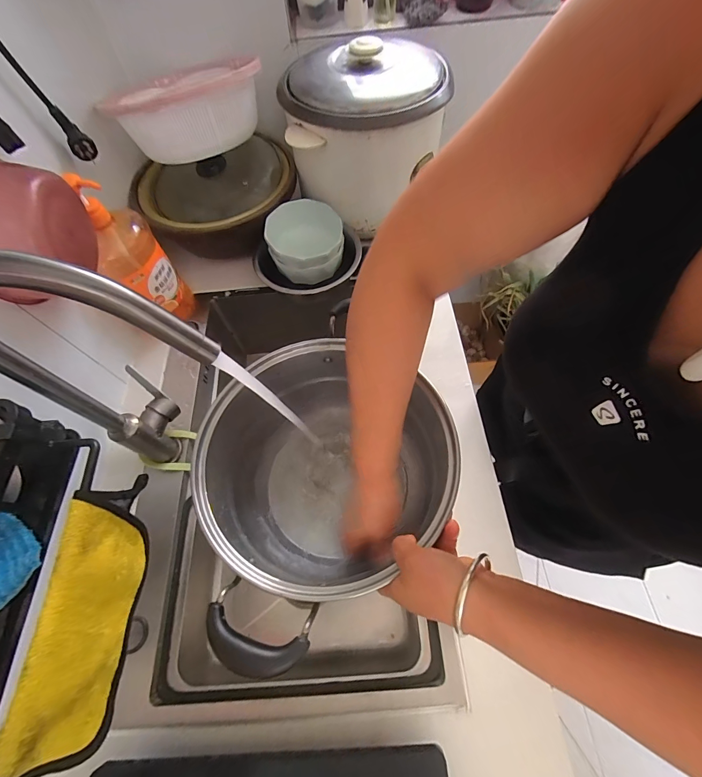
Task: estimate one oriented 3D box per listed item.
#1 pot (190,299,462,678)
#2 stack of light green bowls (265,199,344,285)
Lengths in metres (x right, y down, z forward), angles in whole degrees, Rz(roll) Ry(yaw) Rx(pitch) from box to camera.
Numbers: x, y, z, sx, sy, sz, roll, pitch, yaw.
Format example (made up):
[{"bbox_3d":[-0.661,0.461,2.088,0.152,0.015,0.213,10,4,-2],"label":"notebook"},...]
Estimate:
[{"bbox_3d":[-0.044,0.107,0.440,0.292,0.194,0.275,-41,68,-17],"label":"pot"},{"bbox_3d":[-0.084,-0.275,0.648,0.135,0.088,0.132,-8,63,-1],"label":"stack of light green bowls"}]

